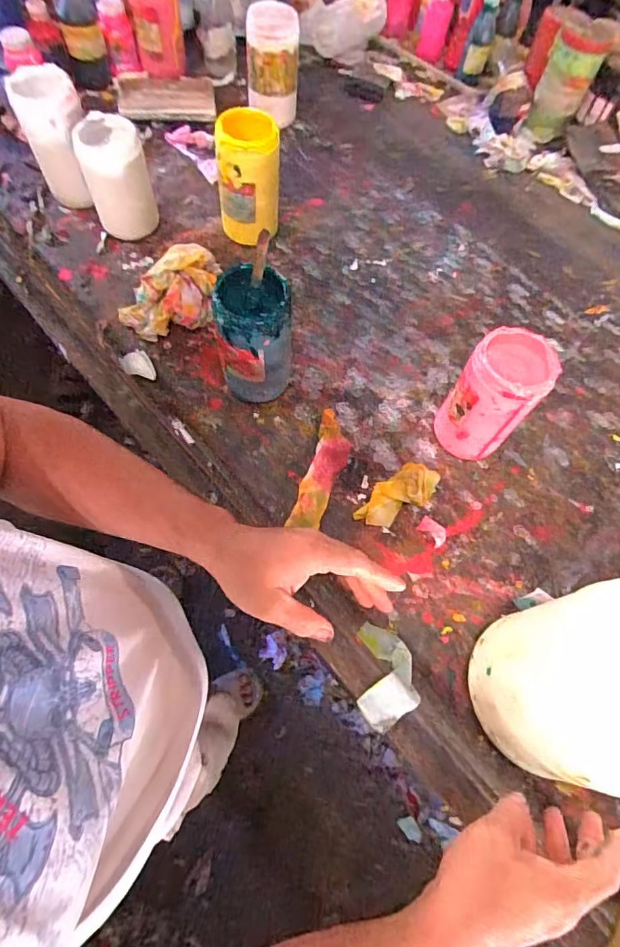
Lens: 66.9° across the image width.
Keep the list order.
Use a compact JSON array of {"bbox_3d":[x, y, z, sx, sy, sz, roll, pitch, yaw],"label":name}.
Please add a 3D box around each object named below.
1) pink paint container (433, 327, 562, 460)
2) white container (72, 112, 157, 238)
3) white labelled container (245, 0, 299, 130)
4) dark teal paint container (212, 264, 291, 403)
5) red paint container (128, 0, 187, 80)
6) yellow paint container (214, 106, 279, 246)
[{"bbox_3d":[0.232,-0.092,0.597,0.093,0.158,0.089,1,65,-3],"label":"pink paint container"},{"bbox_3d":[-0.299,-0.453,0.741,0.098,0.151,0.098,-26,69,-14],"label":"white container"},{"bbox_3d":[-0.071,-0.775,0.898,0.101,0.159,0.088,-2,66,-5],"label":"white labelled container"},{"bbox_3d":[-0.071,-0.168,0.617,0.091,0.176,0.091,-2,66,-5],"label":"dark teal paint container"},{"bbox_3d":[-0.306,-0.899,0.928,0.099,0.157,0.087,-12,67,-9],"label":"red paint container"},{"bbox_3d":[-0.101,-0.461,0.759,0.102,0.183,0.086,-7,66,-7],"label":"yellow paint container"}]

